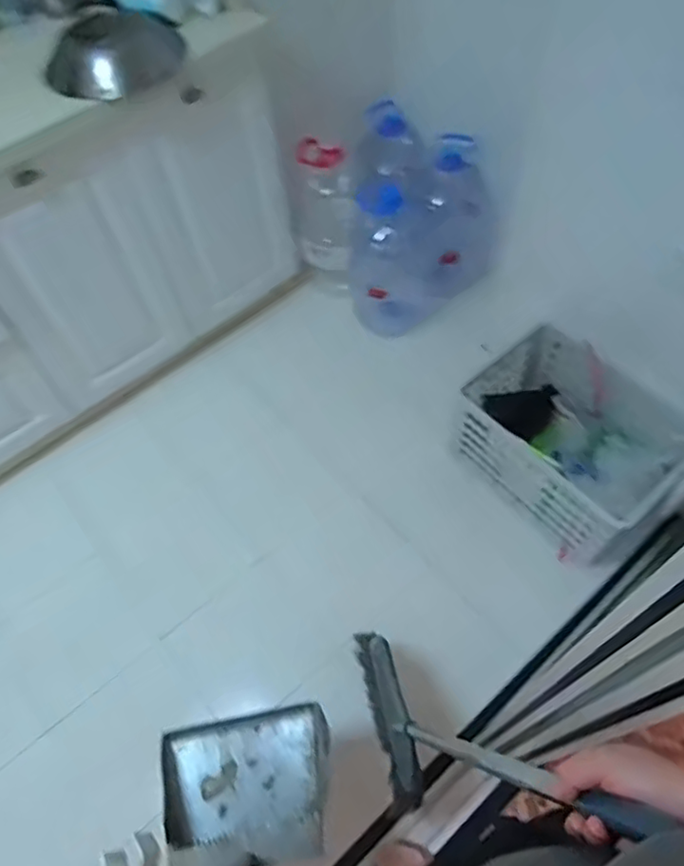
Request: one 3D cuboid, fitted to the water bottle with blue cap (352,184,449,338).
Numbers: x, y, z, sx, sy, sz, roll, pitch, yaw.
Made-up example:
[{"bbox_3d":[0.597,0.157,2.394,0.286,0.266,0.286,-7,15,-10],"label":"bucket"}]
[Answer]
[{"bbox_3d":[0.154,-0.492,1.811,0.218,0.435,0.234,-2,59,3],"label":"water bottle with blue cap"}]

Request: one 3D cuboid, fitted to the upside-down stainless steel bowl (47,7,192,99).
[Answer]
[{"bbox_3d":[-0.464,-0.792,1.239,0.258,0.111,0.229,-4,58,2],"label":"upside-down stainless steel bowl"}]

